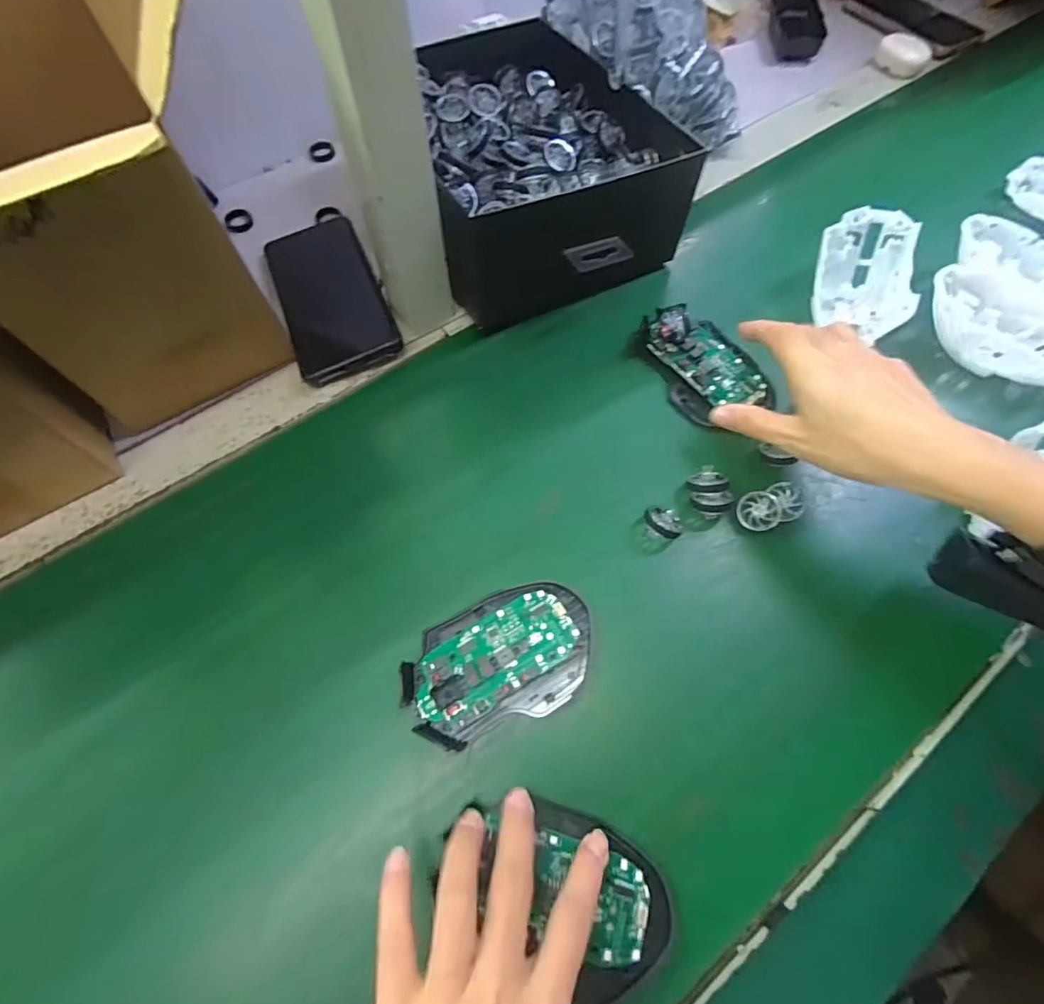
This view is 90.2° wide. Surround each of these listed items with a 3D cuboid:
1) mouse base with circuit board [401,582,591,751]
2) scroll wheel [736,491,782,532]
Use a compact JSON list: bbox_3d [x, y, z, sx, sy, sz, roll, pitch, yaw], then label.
[{"bbox_3d":[-0.013,0.091,0.305,0.111,0.016,0.072,-20,70,-11],"label":"mouse base with circuit board"},{"bbox_3d":[0.155,0.006,0.341,0.026,0.004,0.025,-1,83,11],"label":"scroll wheel"}]

